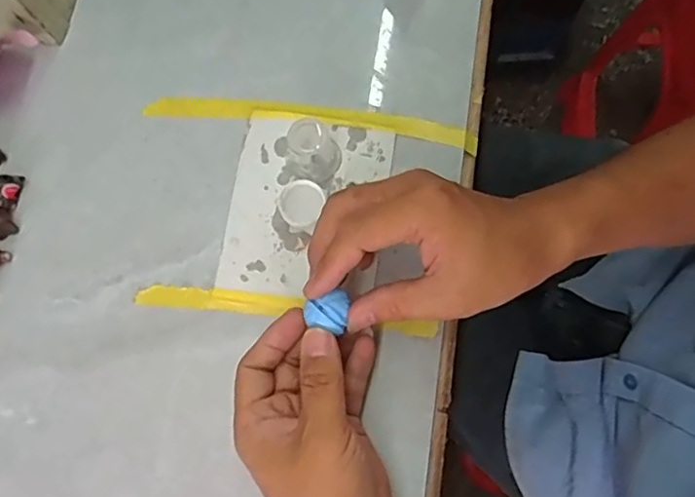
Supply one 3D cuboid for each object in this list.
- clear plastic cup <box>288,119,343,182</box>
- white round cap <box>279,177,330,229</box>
[{"bbox_3d":[-0.021,-0.066,0.390,0.033,0.039,0.032,-1,78,2],"label":"clear plastic cup"},{"bbox_3d":[-0.032,-0.031,0.397,0.027,0.014,0.033,29,81,8],"label":"white round cap"}]

